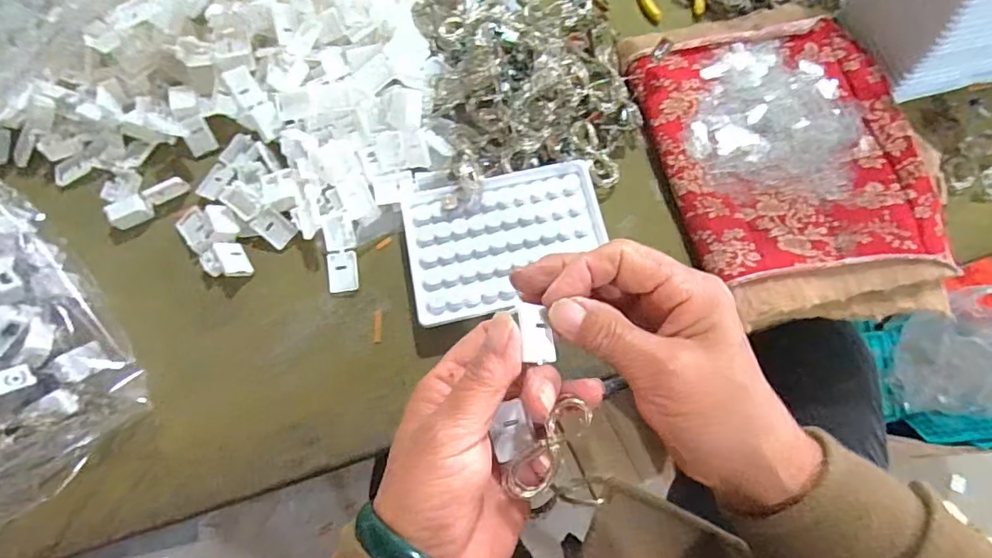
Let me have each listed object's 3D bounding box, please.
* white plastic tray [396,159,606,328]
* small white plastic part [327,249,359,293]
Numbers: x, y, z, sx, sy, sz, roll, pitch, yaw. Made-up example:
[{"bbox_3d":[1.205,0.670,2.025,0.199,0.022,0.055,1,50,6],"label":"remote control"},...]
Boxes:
[{"bbox_3d":[0.007,-0.026,0.359,0.129,0.012,0.093,-11,71,-2],"label":"white plastic tray"},{"bbox_3d":[-0.105,-0.006,0.367,0.020,0.005,0.030,-7,71,-1],"label":"small white plastic part"}]

